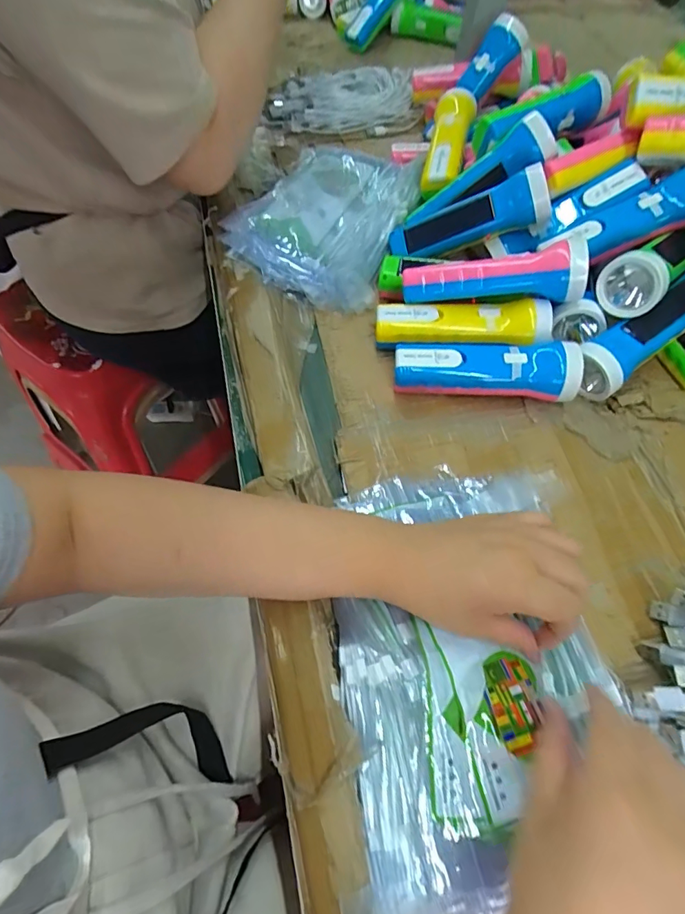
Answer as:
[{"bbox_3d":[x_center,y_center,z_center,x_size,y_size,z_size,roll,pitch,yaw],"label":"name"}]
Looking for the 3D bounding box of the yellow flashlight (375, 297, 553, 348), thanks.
[{"bbox_3d":[0.111,-0.122,0.450,0.157,0.048,0.047,4,58,1],"label":"yellow flashlight"}]

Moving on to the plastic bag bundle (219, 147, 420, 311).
[{"bbox_3d":[-0.018,-0.284,0.549,0.177,0.034,0.257,19,60,7],"label":"plastic bag bundle"}]

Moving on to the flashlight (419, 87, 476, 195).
[{"bbox_3d":[0.126,-0.376,0.559,0.046,0.037,0.162,13,59,3],"label":"flashlight"}]

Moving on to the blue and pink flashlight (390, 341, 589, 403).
[{"bbox_3d":[0.127,-0.079,0.429,0.162,0.047,0.049,4,58,1],"label":"blue and pink flashlight"}]

